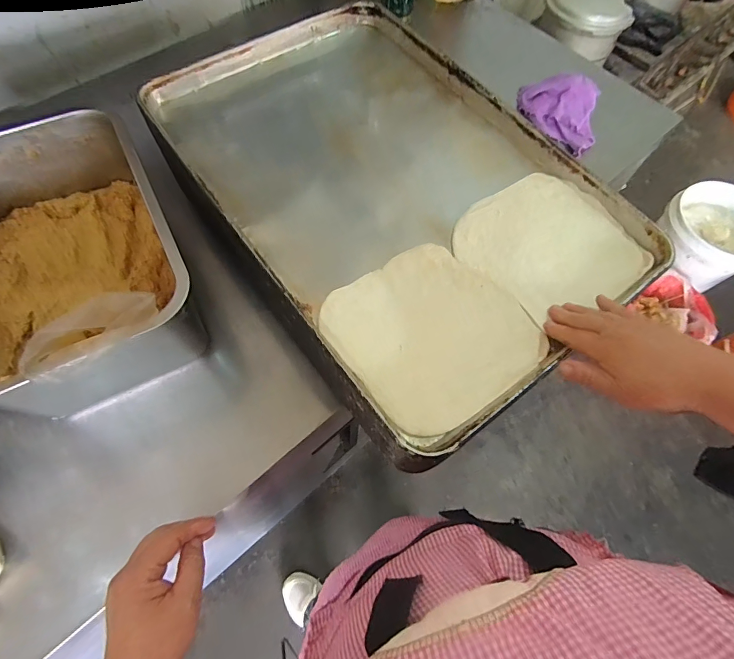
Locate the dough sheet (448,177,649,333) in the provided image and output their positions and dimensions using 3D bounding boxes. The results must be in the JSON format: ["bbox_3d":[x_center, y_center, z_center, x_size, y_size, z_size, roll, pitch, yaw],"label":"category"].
[{"bbox_3d":[0.216,-0.103,0.486,0.190,0.010,0.180,-31,70,-16],"label":"dough sheet"}]

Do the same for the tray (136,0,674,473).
[{"bbox_3d":[0.020,-0.194,0.511,0.412,0.037,0.596,-34,70,-17],"label":"tray"}]

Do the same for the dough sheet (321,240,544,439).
[{"bbox_3d":[0.068,0.001,0.433,0.190,0.011,0.186,-31,70,-16],"label":"dough sheet"}]

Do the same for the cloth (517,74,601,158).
[{"bbox_3d":[0.363,-0.405,0.734,0.113,0.019,0.163,-43,77,9],"label":"cloth"}]

